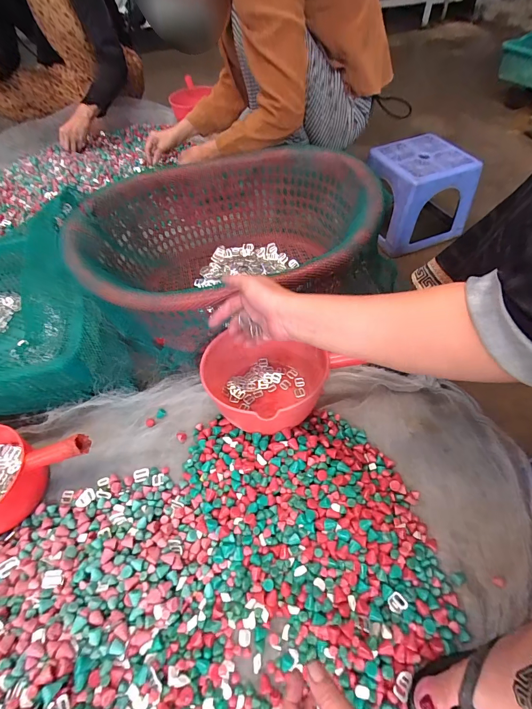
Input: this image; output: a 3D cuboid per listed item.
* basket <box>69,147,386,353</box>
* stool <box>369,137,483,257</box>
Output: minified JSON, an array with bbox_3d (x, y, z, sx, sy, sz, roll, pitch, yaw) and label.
[{"bbox_3d":[-0.061,-0.199,0.647,0.506,0.219,0.385,-11,56,-4],"label":"basket"},{"bbox_3d":[0.432,-0.459,0.966,0.267,0.210,0.224,-13,56,-6],"label":"stool"}]

